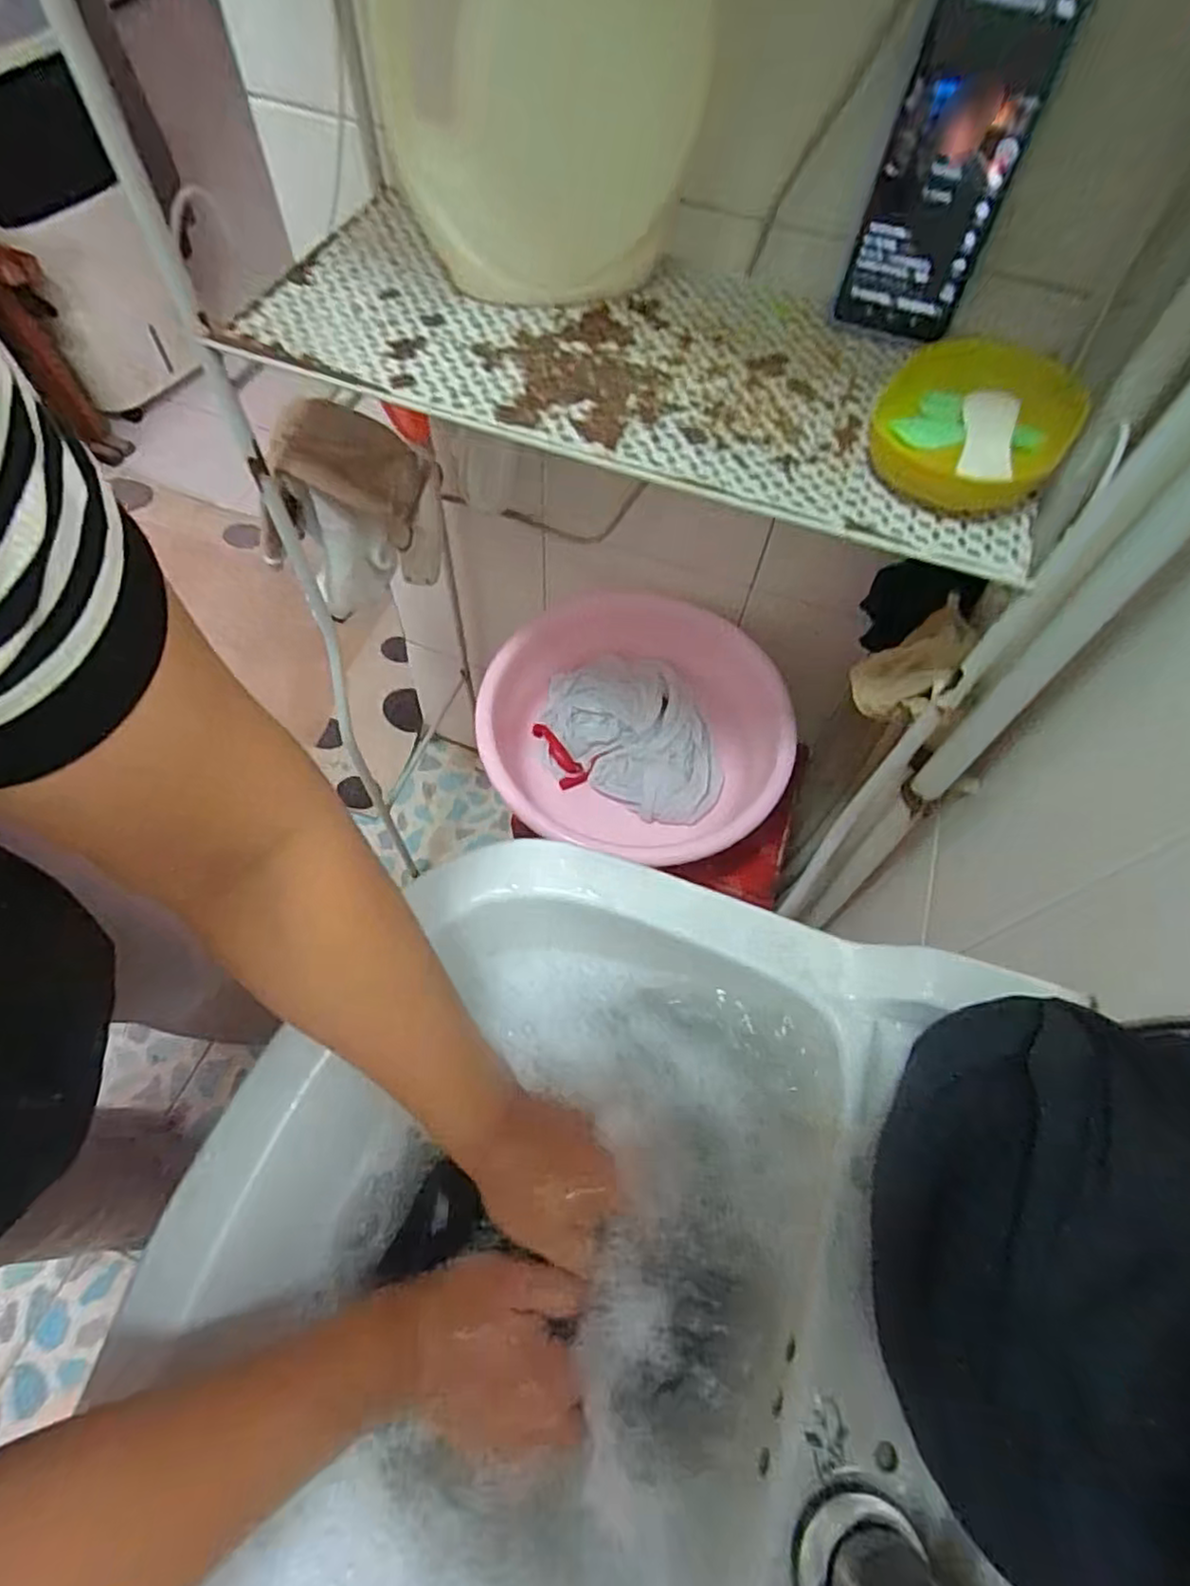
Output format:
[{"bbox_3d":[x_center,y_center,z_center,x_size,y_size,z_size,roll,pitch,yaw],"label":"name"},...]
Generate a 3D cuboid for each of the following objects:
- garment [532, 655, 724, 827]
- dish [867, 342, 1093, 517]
[{"bbox_3d":[0.050,-0.075,0.880,0.240,0.053,0.187,24,63,9],"label":"garment"},{"bbox_3d":[0.233,-0.230,0.431,0.110,0.032,0.131,34,65,14],"label":"dish"}]

